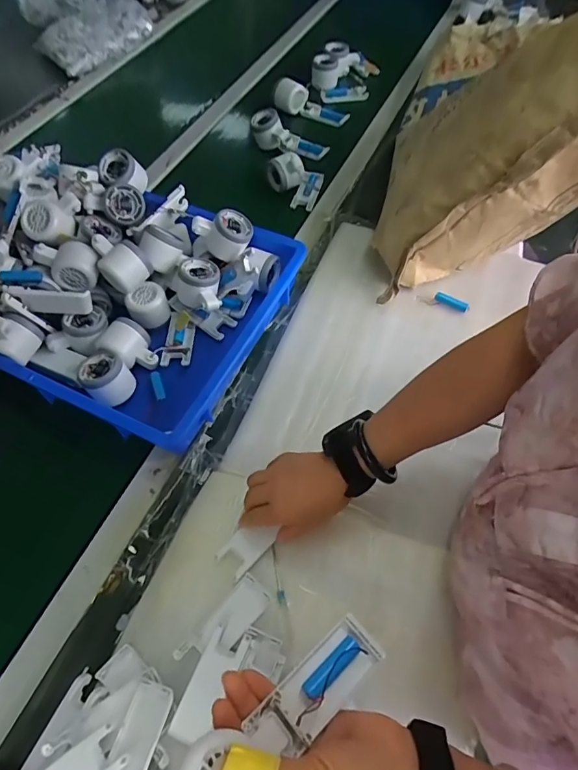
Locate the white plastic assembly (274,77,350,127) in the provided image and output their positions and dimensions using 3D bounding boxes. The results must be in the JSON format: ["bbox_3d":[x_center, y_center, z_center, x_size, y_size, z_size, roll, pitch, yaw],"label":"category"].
[{"bbox_3d":[0.047,-0.604,0.990,0.163,0.055,0.047,20,59,-9],"label":"white plastic assembly"}]

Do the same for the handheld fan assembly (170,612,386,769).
[{"bbox_3d":[-0.004,0.217,0.294,0.167,0.031,0.054,-21,56,-43],"label":"handheld fan assembly"}]

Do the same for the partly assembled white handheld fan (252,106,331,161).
[{"bbox_3d":[0.001,-0.486,0.907,0.155,0.059,0.041,19,59,-13],"label":"partly assembled white handheld fan"}]

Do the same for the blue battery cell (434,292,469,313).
[{"bbox_3d":[0.247,-0.127,0.696,0.052,0.017,0.016,27,62,17],"label":"blue battery cell"}]

